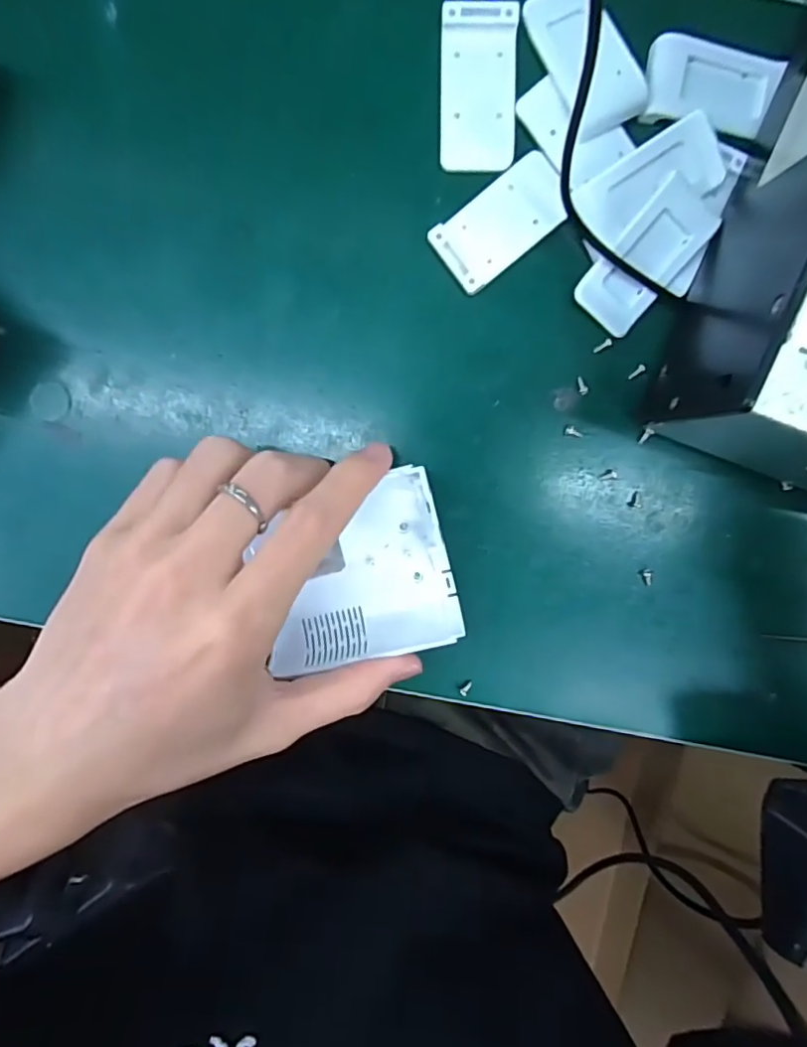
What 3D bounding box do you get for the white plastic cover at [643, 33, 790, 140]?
[{"bbox_3d":[0.116,-0.166,0.211,0.049,0.004,0.030,8,96,-1],"label":"white plastic cover"}]

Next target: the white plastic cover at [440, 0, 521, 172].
[{"bbox_3d":[0.029,-0.165,0.211,0.028,0.004,0.056,1,96,0],"label":"white plastic cover"}]

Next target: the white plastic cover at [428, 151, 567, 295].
[{"bbox_3d":[0.039,-0.116,0.217,0.053,0.006,0.028,-37,95,4],"label":"white plastic cover"}]

